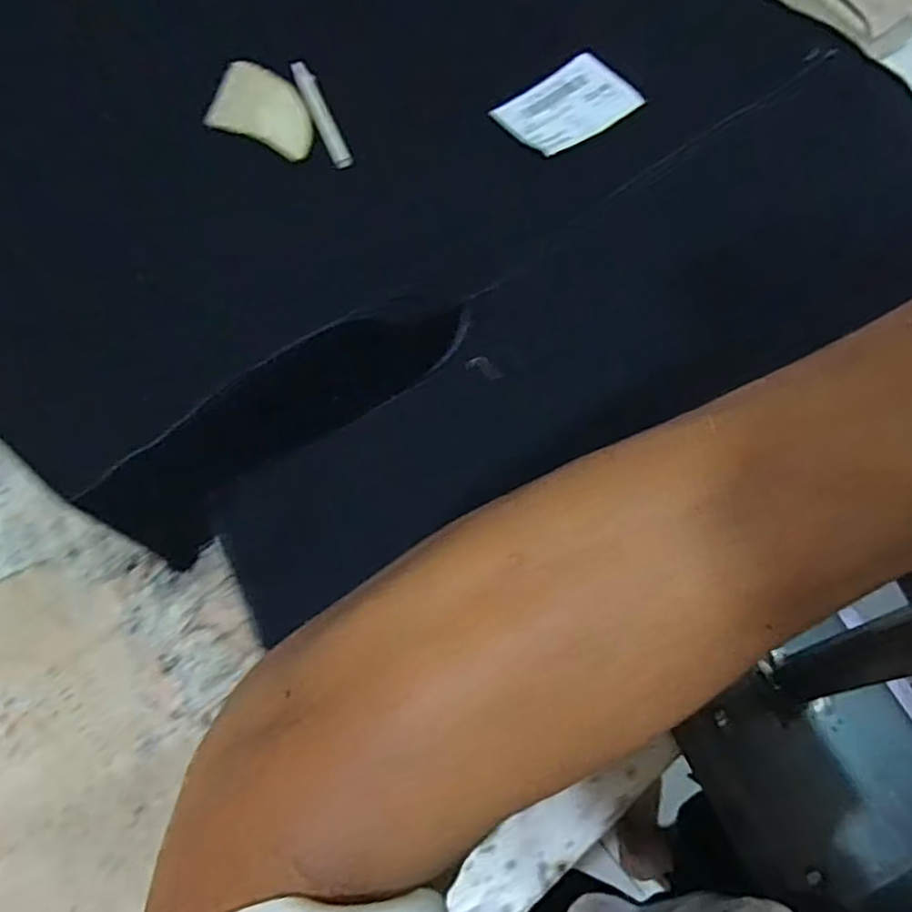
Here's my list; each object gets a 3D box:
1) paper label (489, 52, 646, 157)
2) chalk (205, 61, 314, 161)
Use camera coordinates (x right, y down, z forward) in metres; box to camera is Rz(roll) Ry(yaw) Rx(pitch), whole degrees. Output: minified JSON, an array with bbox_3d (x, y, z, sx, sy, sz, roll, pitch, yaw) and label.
[{"bbox_3d":[0.094,-0.293,0.565,0.115,0.008,0.076,-38,67,-16],"label":"paper label"},{"bbox_3d":[-0.154,-0.283,0.549,0.097,0.005,0.072,23,69,7],"label":"chalk"}]

